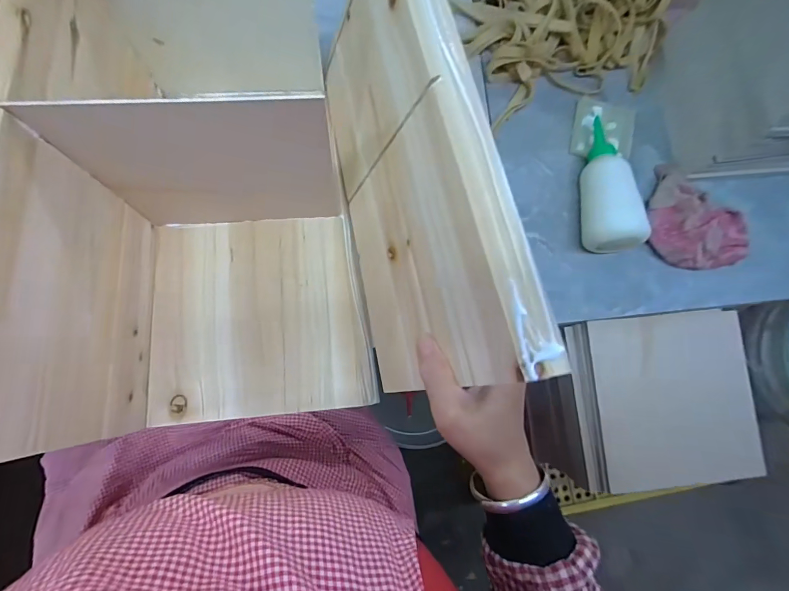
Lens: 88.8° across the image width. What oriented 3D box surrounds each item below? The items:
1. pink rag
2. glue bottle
[{"bbox_3d":[0.364,-0.094,0.473,0.115,0.029,0.124,7,82,-5],"label":"pink rag"},{"bbox_3d":[0.242,-0.129,0.454,0.050,0.055,0.163,2,82,-5],"label":"glue bottle"}]

